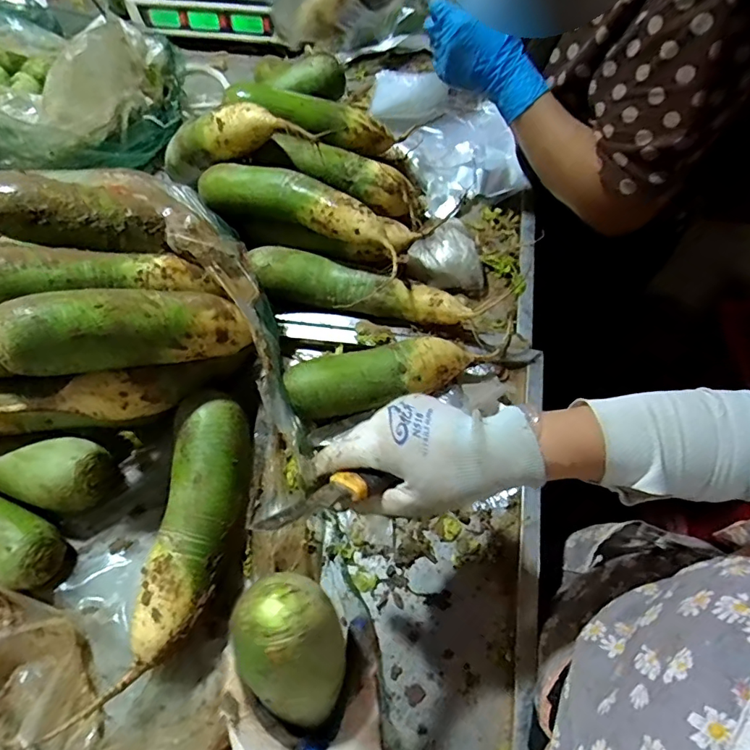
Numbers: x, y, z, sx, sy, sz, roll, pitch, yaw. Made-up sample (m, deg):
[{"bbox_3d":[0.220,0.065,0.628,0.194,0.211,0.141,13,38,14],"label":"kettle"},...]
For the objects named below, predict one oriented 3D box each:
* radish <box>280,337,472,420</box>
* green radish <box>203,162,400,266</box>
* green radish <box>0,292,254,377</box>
[{"bbox_3d":[0.007,-0.001,0.539,0.206,0.051,0.065,-14,63,-4],"label":"radish"},{"bbox_3d":[-0.092,-0.206,0.596,0.254,0.050,0.055,18,65,12],"label":"green radish"},{"bbox_3d":[-0.221,-0.042,0.457,0.215,0.055,0.060,-7,58,-35],"label":"green radish"}]

